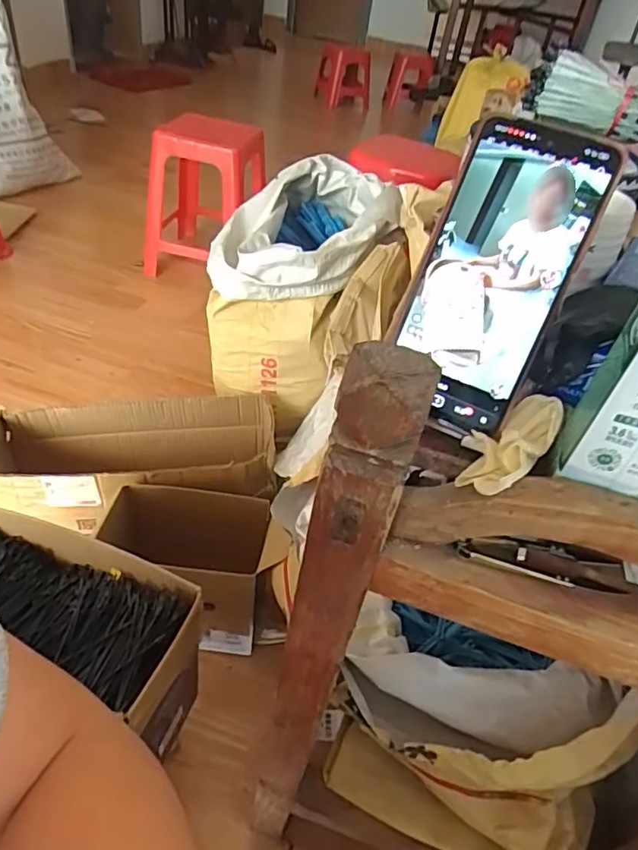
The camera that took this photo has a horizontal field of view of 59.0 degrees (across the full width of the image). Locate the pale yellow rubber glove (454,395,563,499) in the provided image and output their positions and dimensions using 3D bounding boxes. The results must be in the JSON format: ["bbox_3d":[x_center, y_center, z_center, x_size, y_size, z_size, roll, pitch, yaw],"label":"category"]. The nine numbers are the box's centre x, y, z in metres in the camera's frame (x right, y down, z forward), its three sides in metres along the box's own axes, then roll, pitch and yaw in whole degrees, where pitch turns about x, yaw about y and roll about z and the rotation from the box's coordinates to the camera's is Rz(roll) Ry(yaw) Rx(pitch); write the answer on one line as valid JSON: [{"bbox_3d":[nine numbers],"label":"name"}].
[{"bbox_3d":[0.105,0.013,0.312,0.032,0.035,0.071,32,45,23],"label":"pale yellow rubber glove"}]

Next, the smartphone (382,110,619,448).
[{"bbox_3d":[0.094,-0.079,0.310,0.081,0.163,0.006,21,10,15],"label":"smartphone"}]

